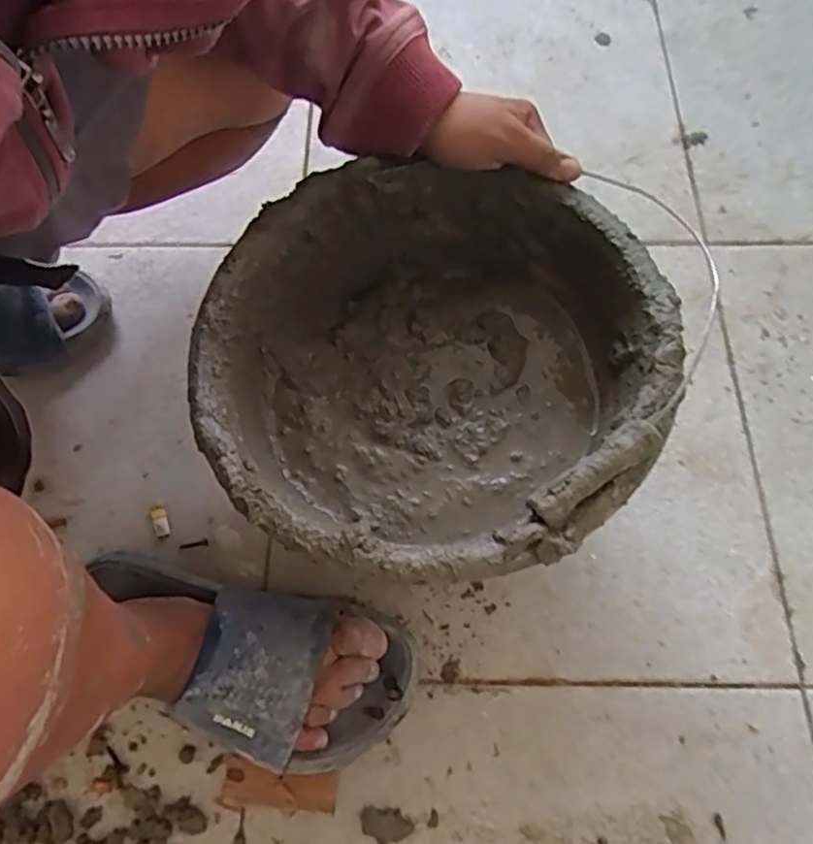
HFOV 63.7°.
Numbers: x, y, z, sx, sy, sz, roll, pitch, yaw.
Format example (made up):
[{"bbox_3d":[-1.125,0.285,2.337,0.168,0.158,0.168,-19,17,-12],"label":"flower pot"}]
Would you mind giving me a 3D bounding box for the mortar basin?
[{"bbox_3d":[0.017,-0.032,0.413,0.266,0.093,0.260,-1,65,2],"label":"mortar basin"}]

